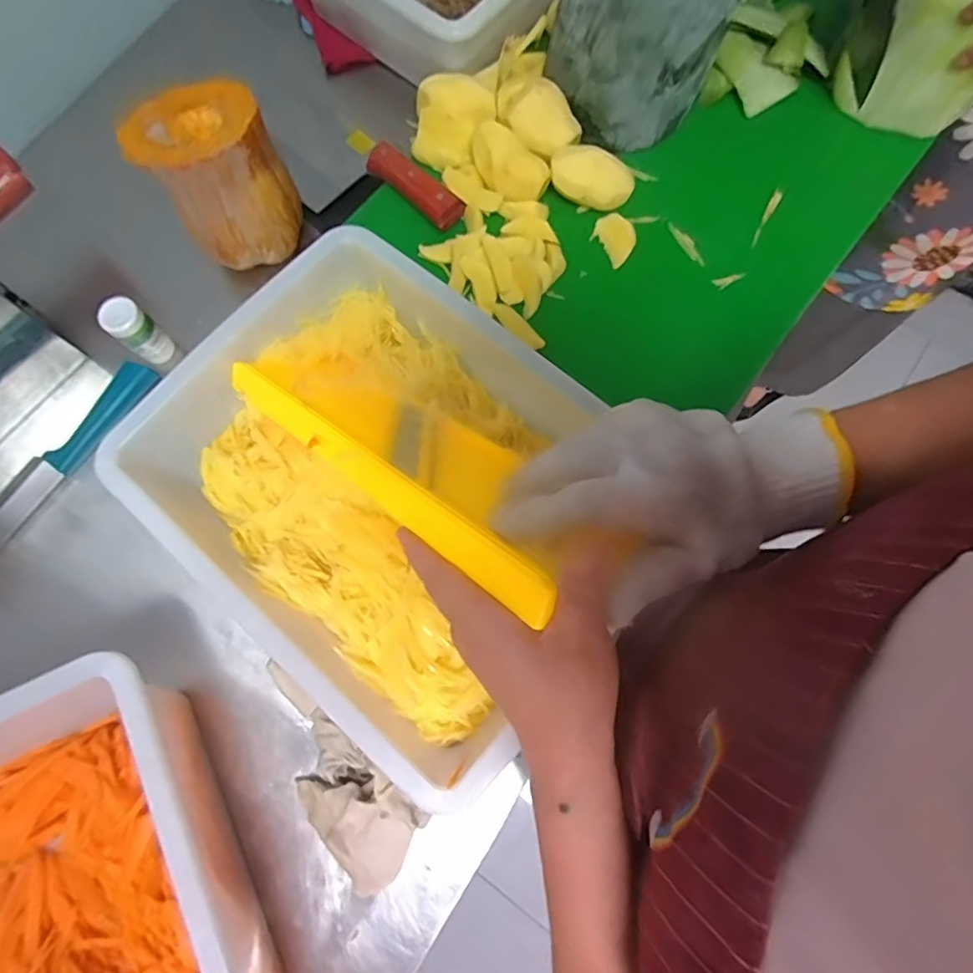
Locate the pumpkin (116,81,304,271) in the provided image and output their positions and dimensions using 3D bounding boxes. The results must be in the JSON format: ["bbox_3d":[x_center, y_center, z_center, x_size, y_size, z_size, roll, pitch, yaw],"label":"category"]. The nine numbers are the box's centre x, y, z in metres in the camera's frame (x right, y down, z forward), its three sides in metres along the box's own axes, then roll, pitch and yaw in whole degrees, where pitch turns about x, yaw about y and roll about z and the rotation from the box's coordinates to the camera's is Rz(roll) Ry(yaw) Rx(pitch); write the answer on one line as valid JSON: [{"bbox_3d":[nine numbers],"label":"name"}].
[{"bbox_3d":[-0.240,-0.281,0.530,0.113,0.134,0.108,-21,75,-4],"label":"pumpkin"}]

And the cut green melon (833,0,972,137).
[{"bbox_3d":[0.412,-0.427,0.528,0.110,0.145,0.112,3,75,2],"label":"cut green melon"}]

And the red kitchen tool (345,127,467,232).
[{"bbox_3d":[-0.084,-0.314,0.576,0.035,0.027,0.157,-42,77,-9],"label":"red kitchen tool"}]

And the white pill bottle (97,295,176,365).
[{"bbox_3d":[-0.321,-0.142,0.532,0.031,0.069,0.033,40,79,11],"label":"white pill bottle"}]

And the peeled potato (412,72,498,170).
[{"bbox_3d":[-0.036,-0.368,0.579,0.075,0.048,0.072,0,75,2],"label":"peeled potato"}]

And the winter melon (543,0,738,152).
[{"bbox_3d":[0.141,-0.428,0.530,0.133,0.150,0.130,0,75,2],"label":"winter melon"}]

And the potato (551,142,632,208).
[{"bbox_3d":[0.102,-0.297,0.554,0.078,0.041,0.039,14,75,5],"label":"potato"}]

